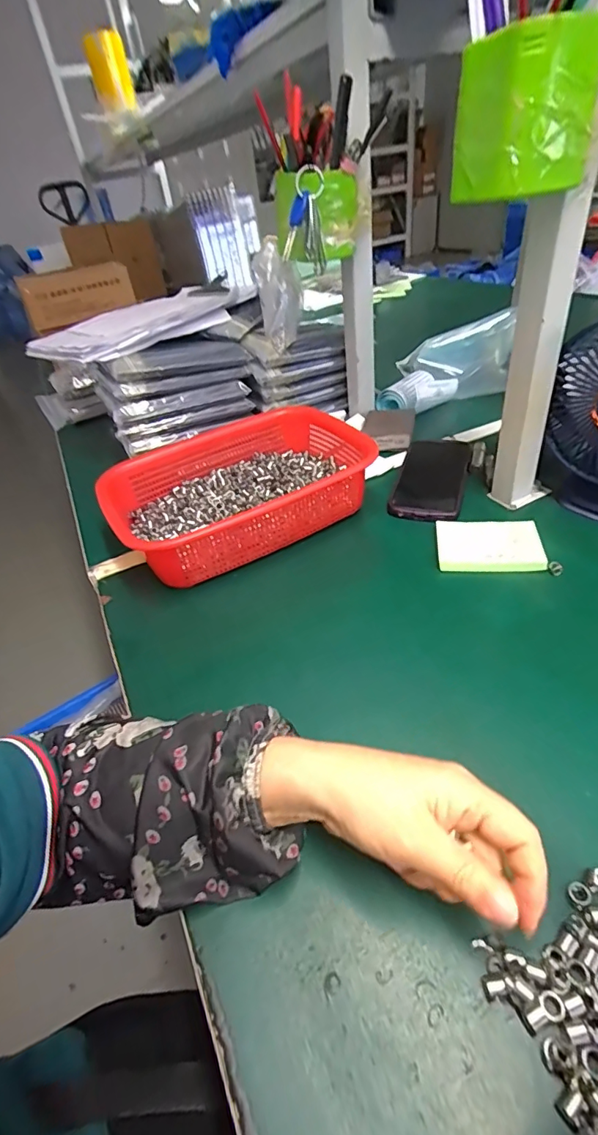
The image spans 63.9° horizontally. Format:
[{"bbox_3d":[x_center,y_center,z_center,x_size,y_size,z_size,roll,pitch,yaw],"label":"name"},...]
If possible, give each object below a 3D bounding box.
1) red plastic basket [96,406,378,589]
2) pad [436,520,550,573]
[{"bbox_3d":[-0.058,-0.091,0.557,0.295,0.076,0.208,-24,41,-18],"label":"red plastic basket"},{"bbox_3d":[0.186,-0.022,0.473,0.096,0.016,0.062,0,40,11],"label":"pad"}]

